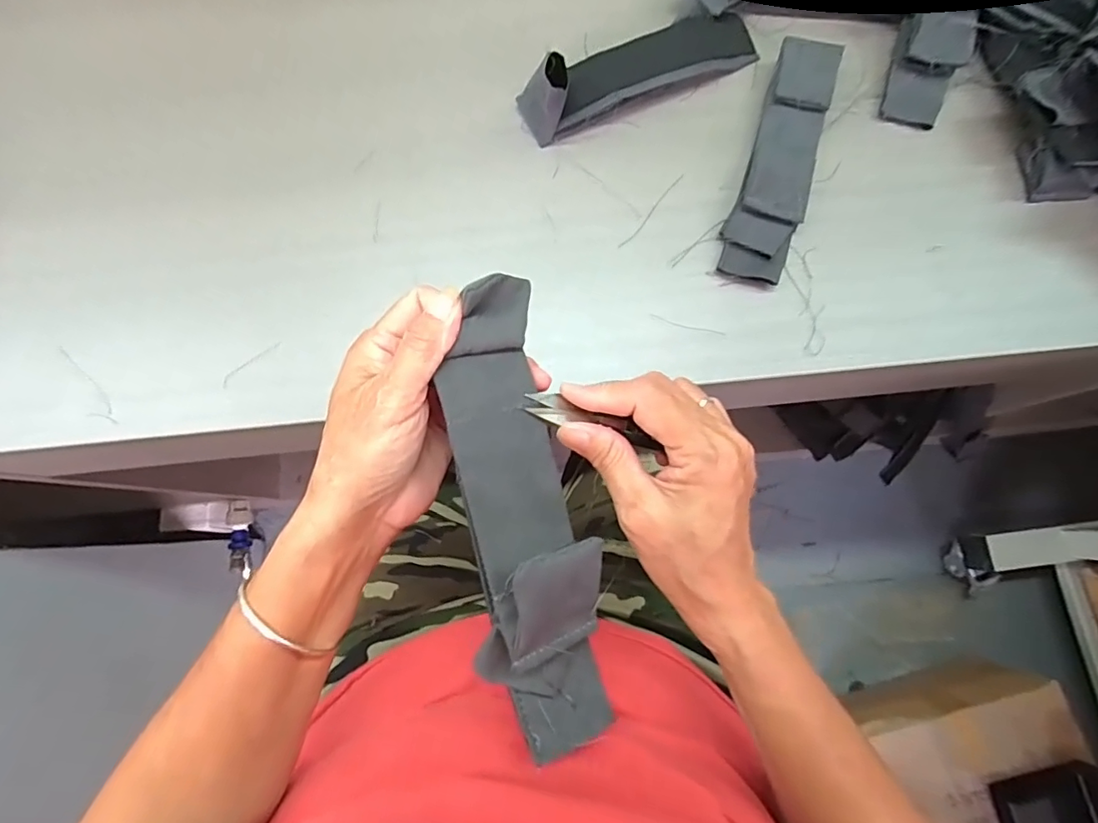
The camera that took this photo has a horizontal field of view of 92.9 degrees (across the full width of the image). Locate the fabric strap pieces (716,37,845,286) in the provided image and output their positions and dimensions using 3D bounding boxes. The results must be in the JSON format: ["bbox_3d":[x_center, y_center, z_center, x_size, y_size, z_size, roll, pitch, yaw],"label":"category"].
[{"bbox_3d":[0.175,-0.188,0.389,0.050,0.032,0.188,19,78,4],"label":"fabric strap pieces"}]

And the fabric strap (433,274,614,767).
[{"bbox_3d":[-0.012,0.046,0.238,0.054,0.044,0.215,-11,87,-2],"label":"fabric strap"}]

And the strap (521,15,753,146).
[{"bbox_3d":[0.071,-0.273,0.403,0.196,0.048,0.051,-24,79,-5],"label":"strap"}]

